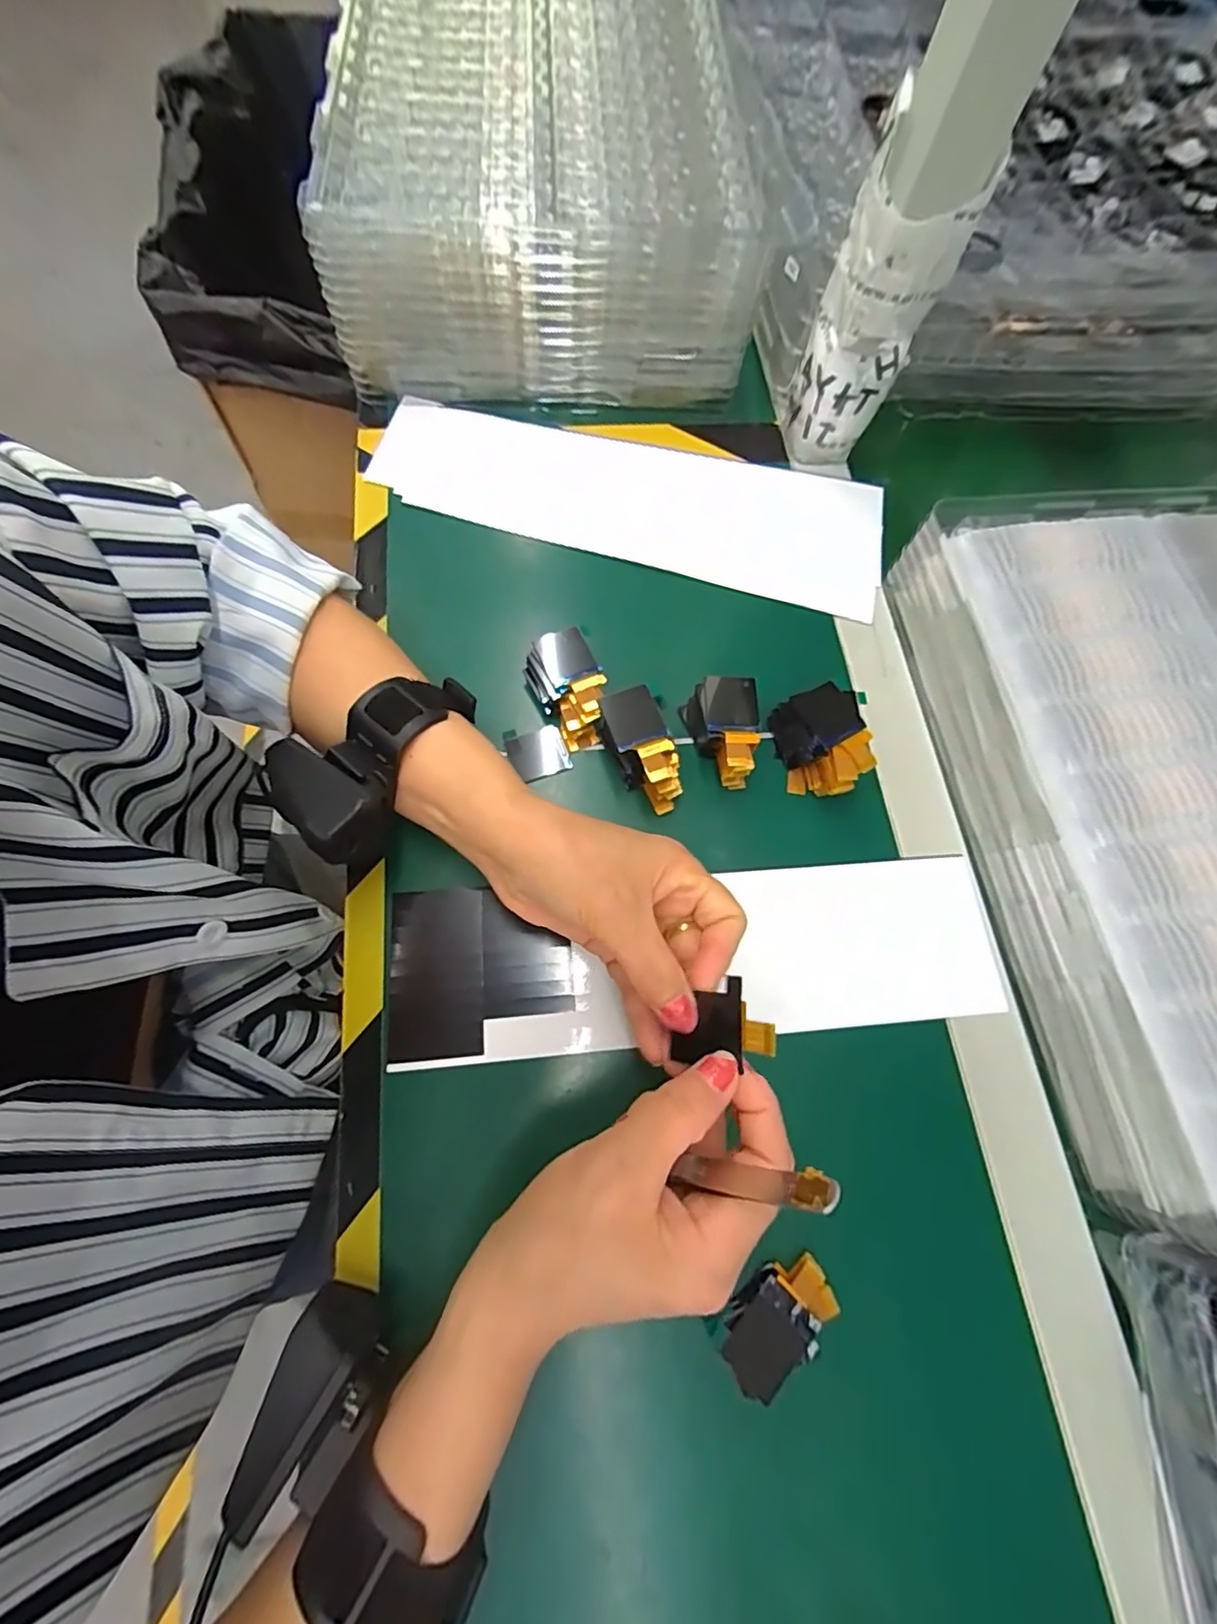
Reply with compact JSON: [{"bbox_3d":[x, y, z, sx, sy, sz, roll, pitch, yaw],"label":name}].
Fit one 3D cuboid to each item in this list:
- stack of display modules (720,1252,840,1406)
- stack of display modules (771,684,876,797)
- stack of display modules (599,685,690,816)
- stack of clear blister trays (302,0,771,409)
[{"bbox_3d":[0.073,0.218,0.248,0.053,0.010,0.033,-31,77,-13],"label":"stack of display modules"},{"bbox_3d":[0.118,-0.037,0.324,0.035,0.037,0.060,-9,73,-7],"label":"stack of display modules"},{"bbox_3d":[0.020,-0.033,0.314,0.030,0.037,0.060,-31,77,-13],"label":"stack of display modules"},{"bbox_3d":[-0.053,-0.475,0.432,0.259,0.113,0.371,-2,72,-5],"label":"stack of clear blister trays"}]

